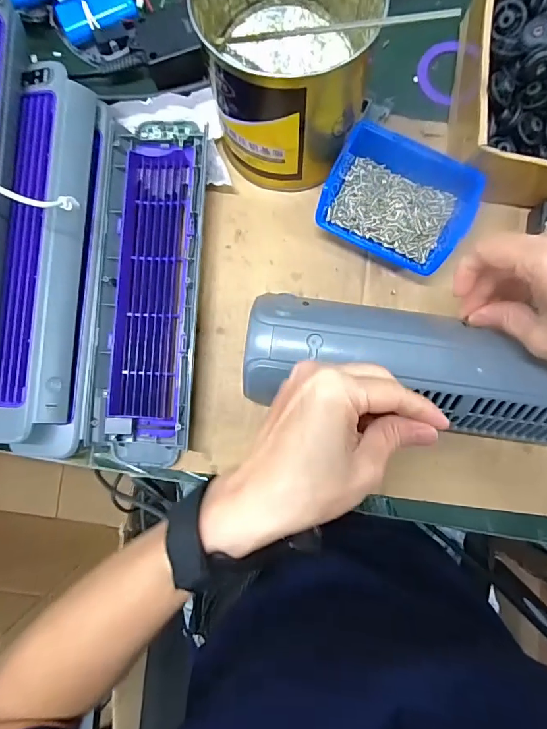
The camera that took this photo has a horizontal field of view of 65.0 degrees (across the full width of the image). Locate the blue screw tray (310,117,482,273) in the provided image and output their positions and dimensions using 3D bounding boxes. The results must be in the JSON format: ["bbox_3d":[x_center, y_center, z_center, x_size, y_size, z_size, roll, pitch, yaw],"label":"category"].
[{"bbox_3d":[0.099,-0.131,0.348,0.114,0.043,0.086,28,86,3],"label":"blue screw tray"}]

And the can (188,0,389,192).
[{"bbox_3d":[0.009,-0.219,0.319,0.119,0.106,0.130,0,85,1],"label":"can"}]

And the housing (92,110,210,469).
[{"bbox_3d":[-0.100,-0.065,0.358,0.081,0.029,0.291,3,85,1],"label":"housing"}]

